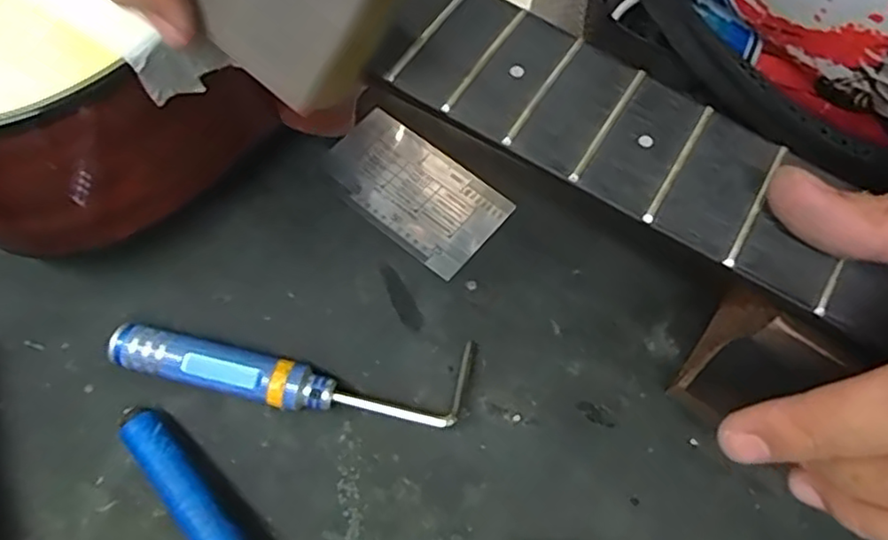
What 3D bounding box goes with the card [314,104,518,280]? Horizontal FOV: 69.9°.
[{"bbox_3d":[-0.016,-0.039,0.305,0.088,0.004,0.051,37,71,13],"label":"card"}]

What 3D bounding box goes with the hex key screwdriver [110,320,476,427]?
[{"bbox_3d":[-0.060,0.043,0.257,0.141,0.018,0.032,3,64,-2],"label":"hex key screwdriver"}]

